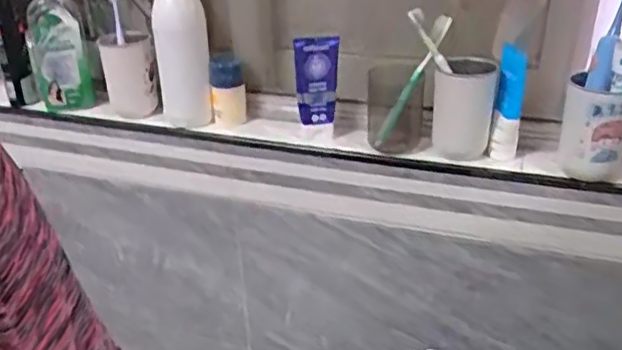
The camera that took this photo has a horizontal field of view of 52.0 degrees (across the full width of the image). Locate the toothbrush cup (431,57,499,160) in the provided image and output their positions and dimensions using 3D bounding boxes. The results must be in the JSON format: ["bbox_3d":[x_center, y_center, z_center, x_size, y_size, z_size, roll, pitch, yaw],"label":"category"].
[{"bbox_3d":[0.209,-0.090,0.879,0.081,0.131,0.078,8,31,16],"label":"toothbrush cup"}]

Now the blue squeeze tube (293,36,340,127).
[{"bbox_3d":[0.008,-0.131,0.886,0.059,0.123,0.031,-2,30,0],"label":"blue squeeze tube"}]

